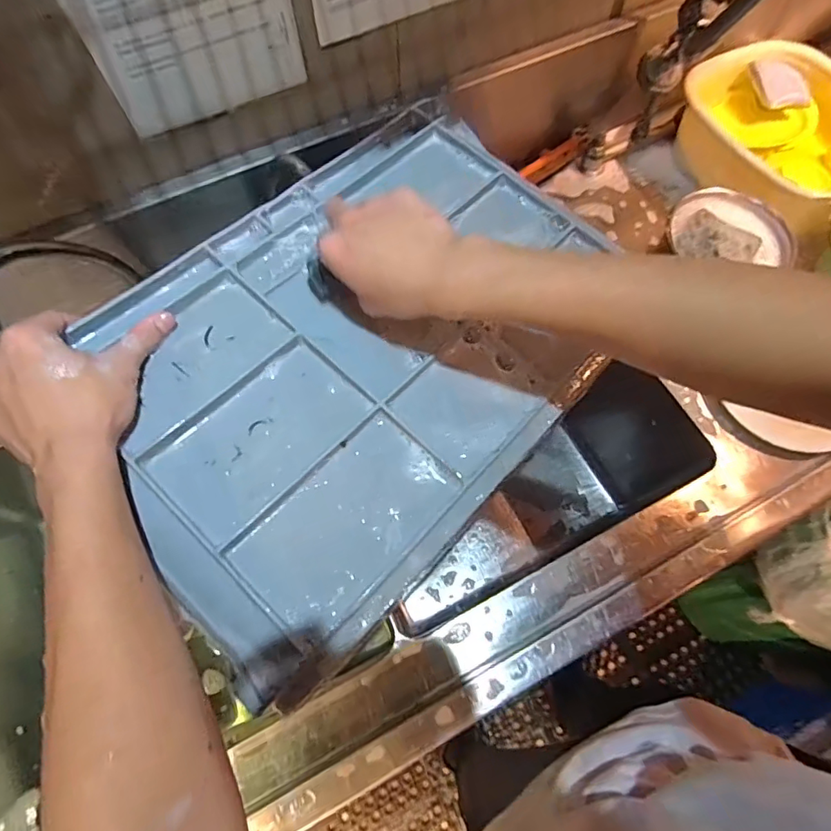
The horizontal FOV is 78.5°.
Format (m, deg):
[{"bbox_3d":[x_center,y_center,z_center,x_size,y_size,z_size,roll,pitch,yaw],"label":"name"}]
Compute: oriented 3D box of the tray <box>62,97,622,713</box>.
[{"bbox_3d":[-0.039,-0.065,0.403,0.301,0.037,0.452,39,73,15],"label":"tray"}]

